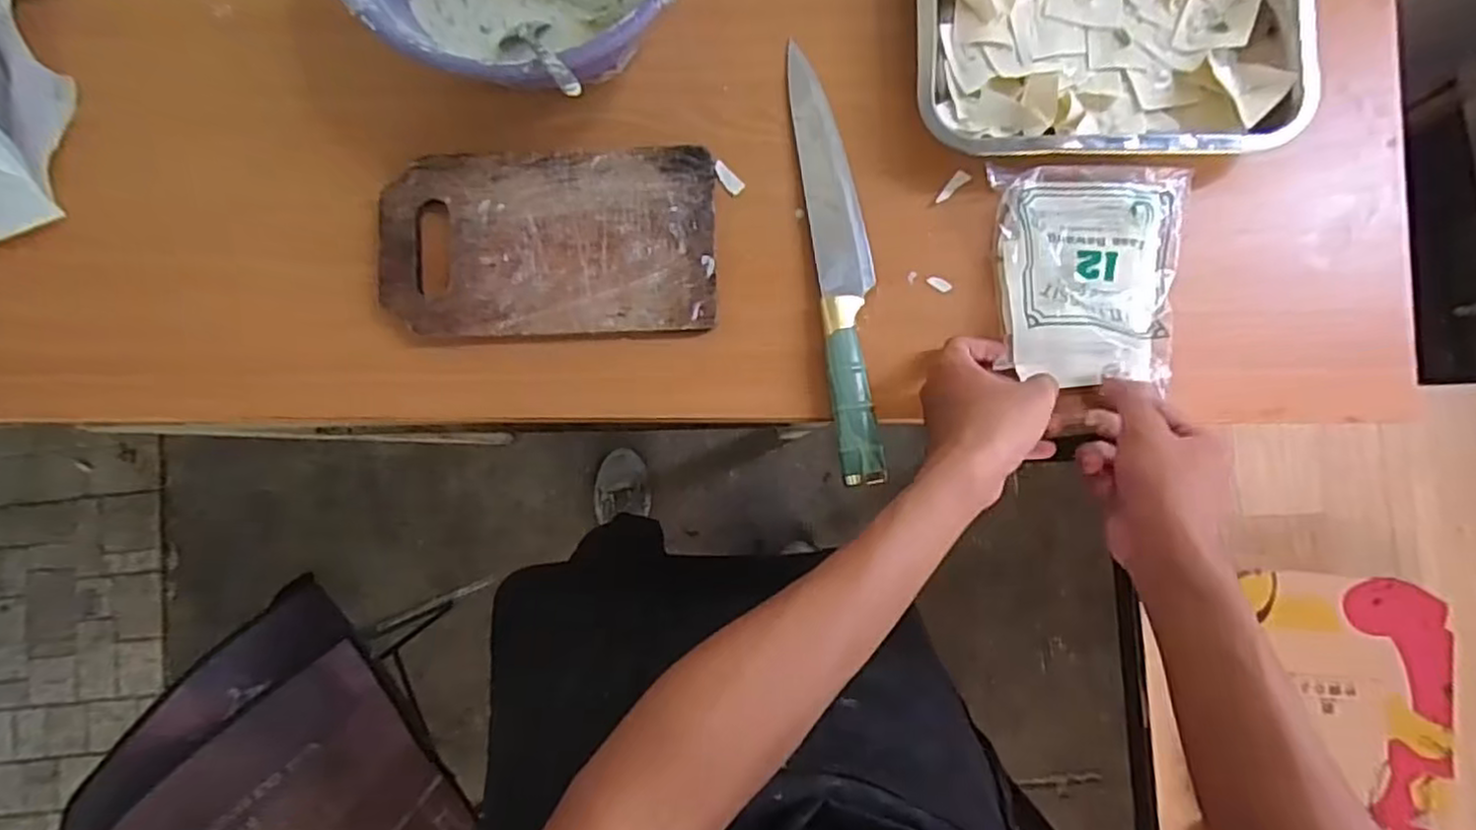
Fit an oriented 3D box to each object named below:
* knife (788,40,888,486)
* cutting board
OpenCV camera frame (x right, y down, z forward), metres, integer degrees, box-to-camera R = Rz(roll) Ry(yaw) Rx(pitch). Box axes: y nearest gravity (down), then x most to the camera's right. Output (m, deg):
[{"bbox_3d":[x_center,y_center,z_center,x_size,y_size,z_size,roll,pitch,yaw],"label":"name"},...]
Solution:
[{"bbox_3d":[0.073,-0.109,0.486,0.041,0.021,0.310,-6,84,0],"label":"knife"},{"bbox_3d":[-0.136,-0.123,0.496,0.238,0.016,0.128,-1,84,1],"label":"cutting board"}]

